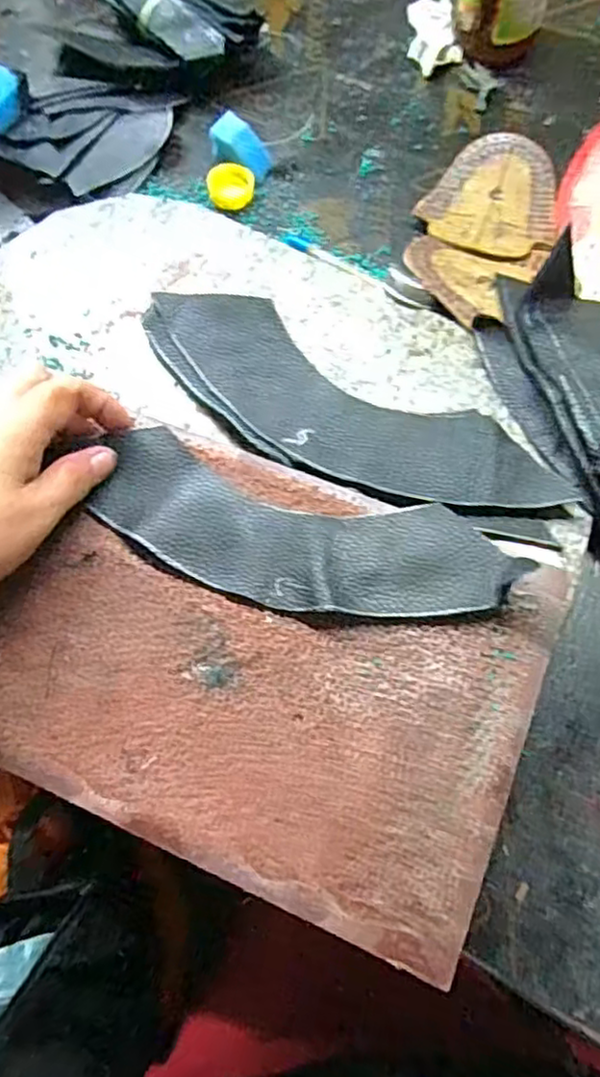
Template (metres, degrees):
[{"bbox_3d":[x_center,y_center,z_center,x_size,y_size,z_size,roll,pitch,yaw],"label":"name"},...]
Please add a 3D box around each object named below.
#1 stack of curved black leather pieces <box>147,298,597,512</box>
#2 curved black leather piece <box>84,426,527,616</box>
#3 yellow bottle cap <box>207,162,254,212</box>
[{"bbox_3d":[0.019,-0.067,0.366,0.244,0.010,0.076,28,73,12],"label":"stack of curved black leather pieces"},{"bbox_3d":[-0.002,-0.001,0.322,0.202,0.009,0.067,14,70,9],"label":"curved black leather piece"},{"bbox_3d":[-0.047,-0.242,0.463,0.031,0.013,0.029,-1,69,2],"label":"yellow bottle cap"}]

